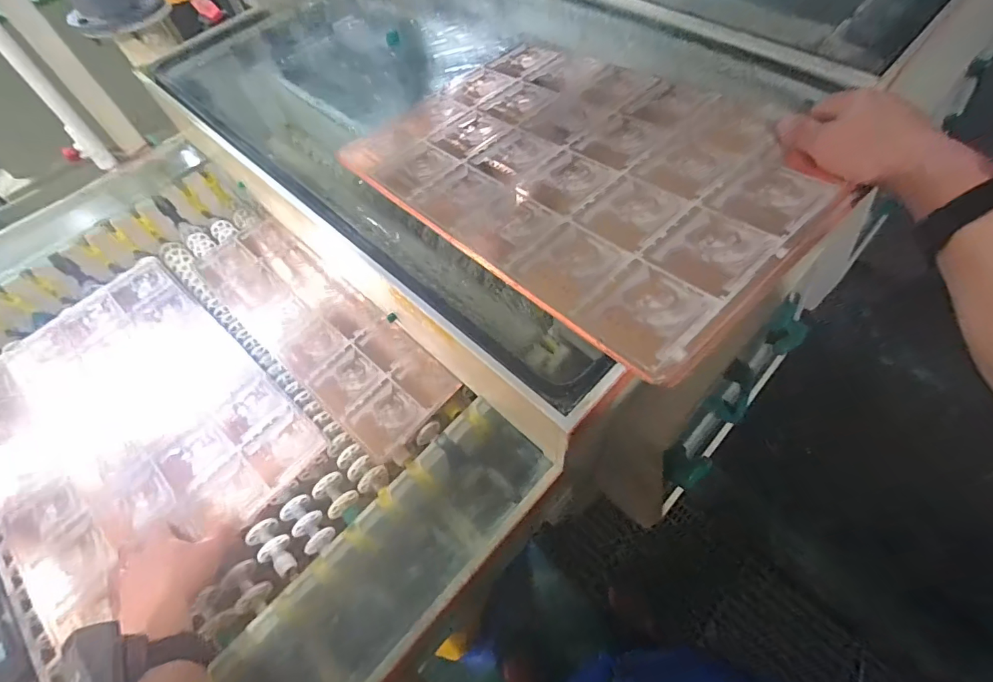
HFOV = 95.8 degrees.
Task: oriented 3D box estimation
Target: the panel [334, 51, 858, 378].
[{"bbox_3d":[0.084,-0.204,0.498,0.328,0.010,0.494,-40,56,-14],"label":"panel"}]

